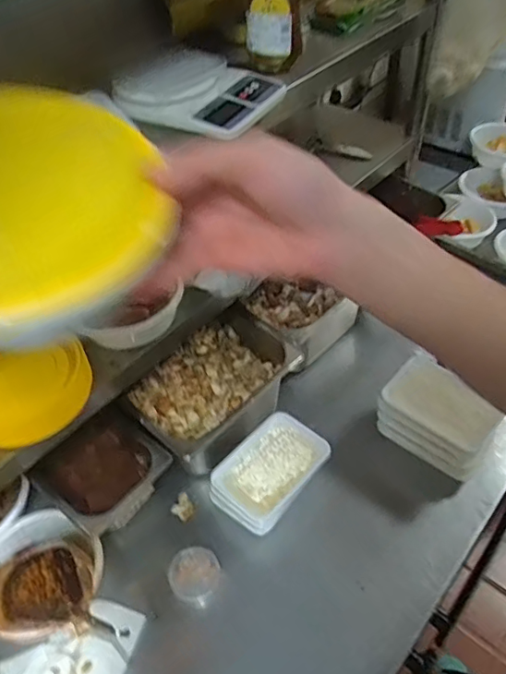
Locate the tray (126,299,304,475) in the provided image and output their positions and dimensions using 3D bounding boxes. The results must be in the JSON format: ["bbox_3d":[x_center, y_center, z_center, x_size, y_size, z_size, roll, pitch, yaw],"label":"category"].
[{"bbox_3d":[-0.065,0.090,0.896,0.262,0.116,0.207,-34,54,-23],"label":"tray"}]

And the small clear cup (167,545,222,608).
[{"bbox_3d":[-0.082,0.334,0.766,0.072,0.051,0.080,25,55,25],"label":"small clear cup"}]

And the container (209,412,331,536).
[{"bbox_3d":[0.028,0.207,0.823,0.119,0.060,0.173,34,59,30],"label":"container"}]

